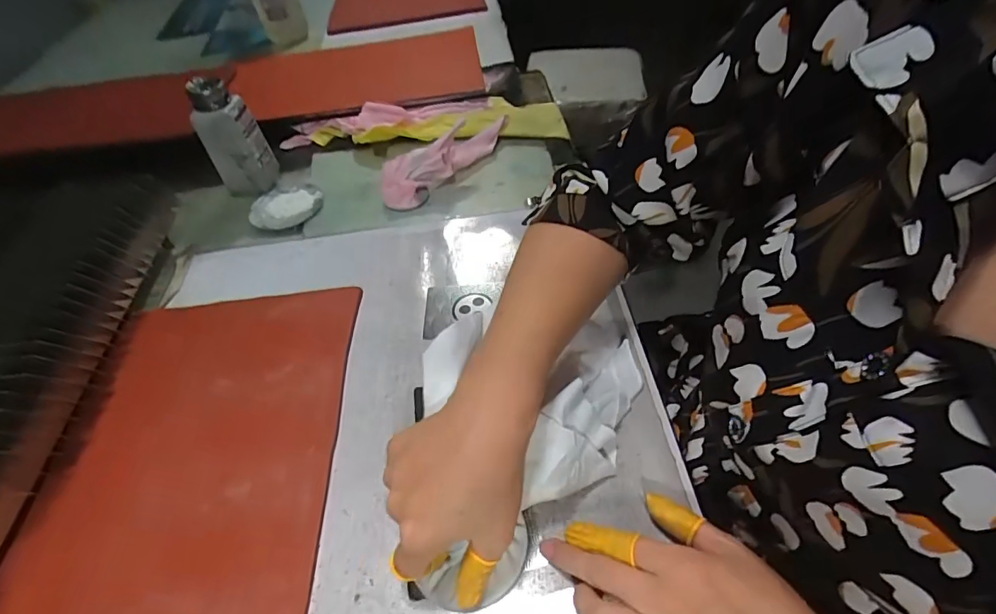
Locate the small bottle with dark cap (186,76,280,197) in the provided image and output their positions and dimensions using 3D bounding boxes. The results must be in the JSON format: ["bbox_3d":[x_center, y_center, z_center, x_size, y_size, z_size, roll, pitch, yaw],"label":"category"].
[{"bbox_3d":[-0.301,-0.194,0.576,0.047,0.129,0.060,14,52,17],"label":"small bottle with dark cap"}]

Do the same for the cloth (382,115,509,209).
[{"bbox_3d":[-0.060,-0.189,0.594,0.060,0.052,0.196,26,57,25],"label":"cloth"}]

